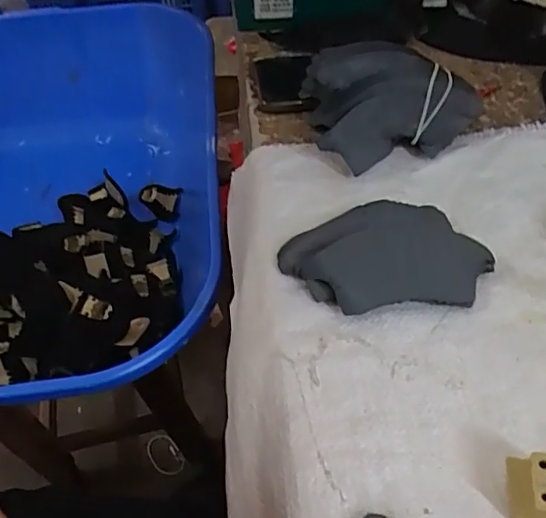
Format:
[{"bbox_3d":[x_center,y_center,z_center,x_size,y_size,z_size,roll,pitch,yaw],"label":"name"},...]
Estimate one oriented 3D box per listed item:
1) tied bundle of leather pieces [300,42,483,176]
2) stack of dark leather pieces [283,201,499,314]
[{"bbox_3d":[0.097,-0.132,0.460,0.127,0.067,0.109,-6,50,-2],"label":"tied bundle of leather pieces"},{"bbox_3d":[0.075,-0.006,0.387,0.134,0.028,0.085,-6,50,-2],"label":"stack of dark leather pieces"}]

